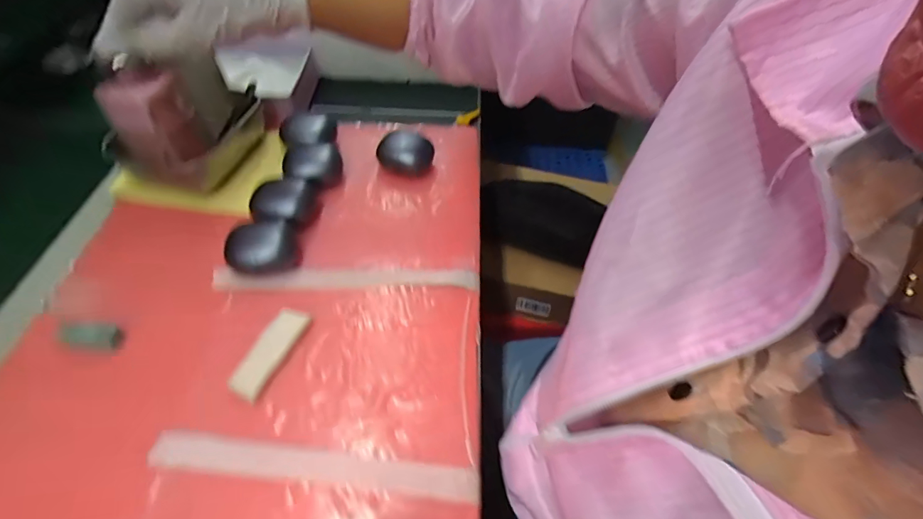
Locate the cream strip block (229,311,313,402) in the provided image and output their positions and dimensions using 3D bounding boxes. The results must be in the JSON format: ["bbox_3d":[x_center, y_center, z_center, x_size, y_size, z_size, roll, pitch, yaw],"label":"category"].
[{"bbox_3d":[-0.140,0.067,0.323,0.024,0.005,0.069,18,53,13],"label":"cream strip block"}]

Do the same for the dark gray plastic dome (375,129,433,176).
[{"bbox_3d":[-0.056,-0.108,0.457,0.051,0.033,0.051,0,51,-1],"label":"dark gray plastic dome"}]

